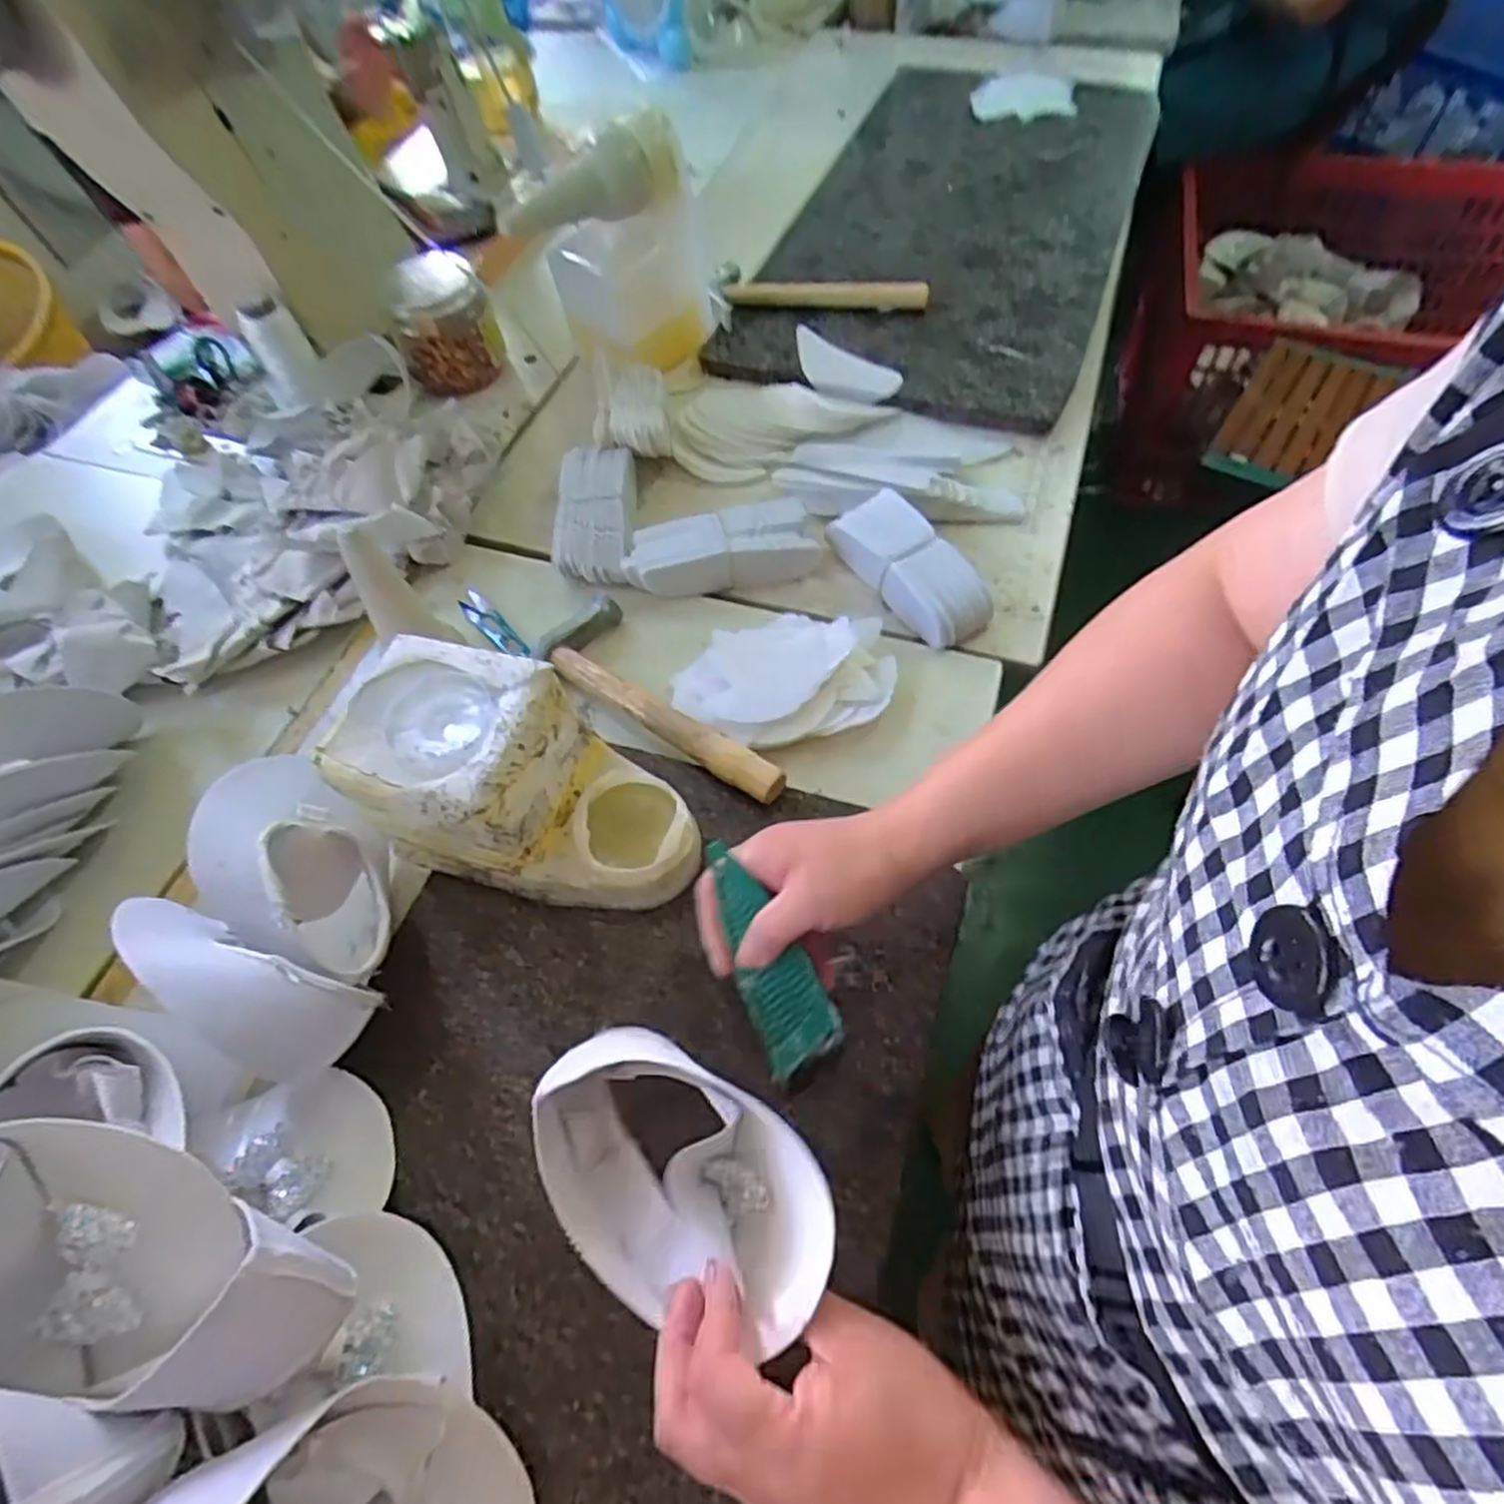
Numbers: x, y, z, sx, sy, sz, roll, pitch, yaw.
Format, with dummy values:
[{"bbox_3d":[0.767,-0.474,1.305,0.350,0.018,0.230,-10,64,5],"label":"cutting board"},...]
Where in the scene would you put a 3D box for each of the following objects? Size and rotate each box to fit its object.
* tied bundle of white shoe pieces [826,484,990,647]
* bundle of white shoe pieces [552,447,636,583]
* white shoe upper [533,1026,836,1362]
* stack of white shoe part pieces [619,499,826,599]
[{"bbox_3d":[0.134,-0.157,0.646,0.068,0.043,0.152,-33,62,-15],"label":"tied bundle of white shoe pieces"},{"bbox_3d":[-0.138,-0.212,0.695,0.068,0.041,0.146,-4,59,3],"label":"bundle of white shoe pieces"},{"bbox_3d":[-0.037,0.200,0.358,0.150,0.069,0.098,28,65,20],"label":"white shoe upper"},{"bbox_3d":[-0.028,-0.176,0.664,0.162,0.036,0.068,-14,59,-4],"label":"stack of white shoe part pieces"}]

